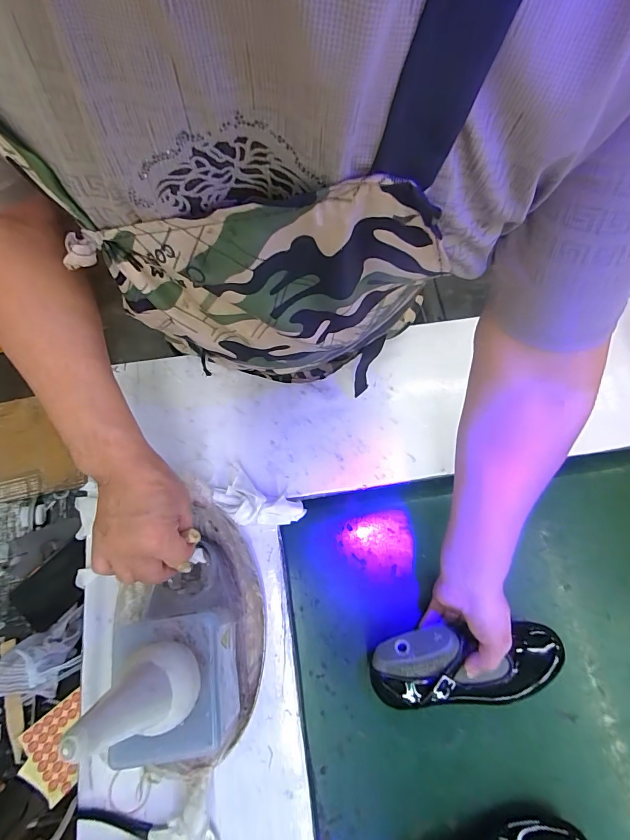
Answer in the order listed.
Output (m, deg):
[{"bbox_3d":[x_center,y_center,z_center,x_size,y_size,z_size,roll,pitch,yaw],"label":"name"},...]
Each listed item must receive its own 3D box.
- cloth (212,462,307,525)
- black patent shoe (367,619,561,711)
[{"bbox_3d":[-0.078,0.110,0.524,0.118,0.030,0.062,28,73,9],"label":"cloth"},{"bbox_3d":[0.185,0.291,0.475,0.232,0.075,0.087,0,70,-5],"label":"black patent shoe"}]

